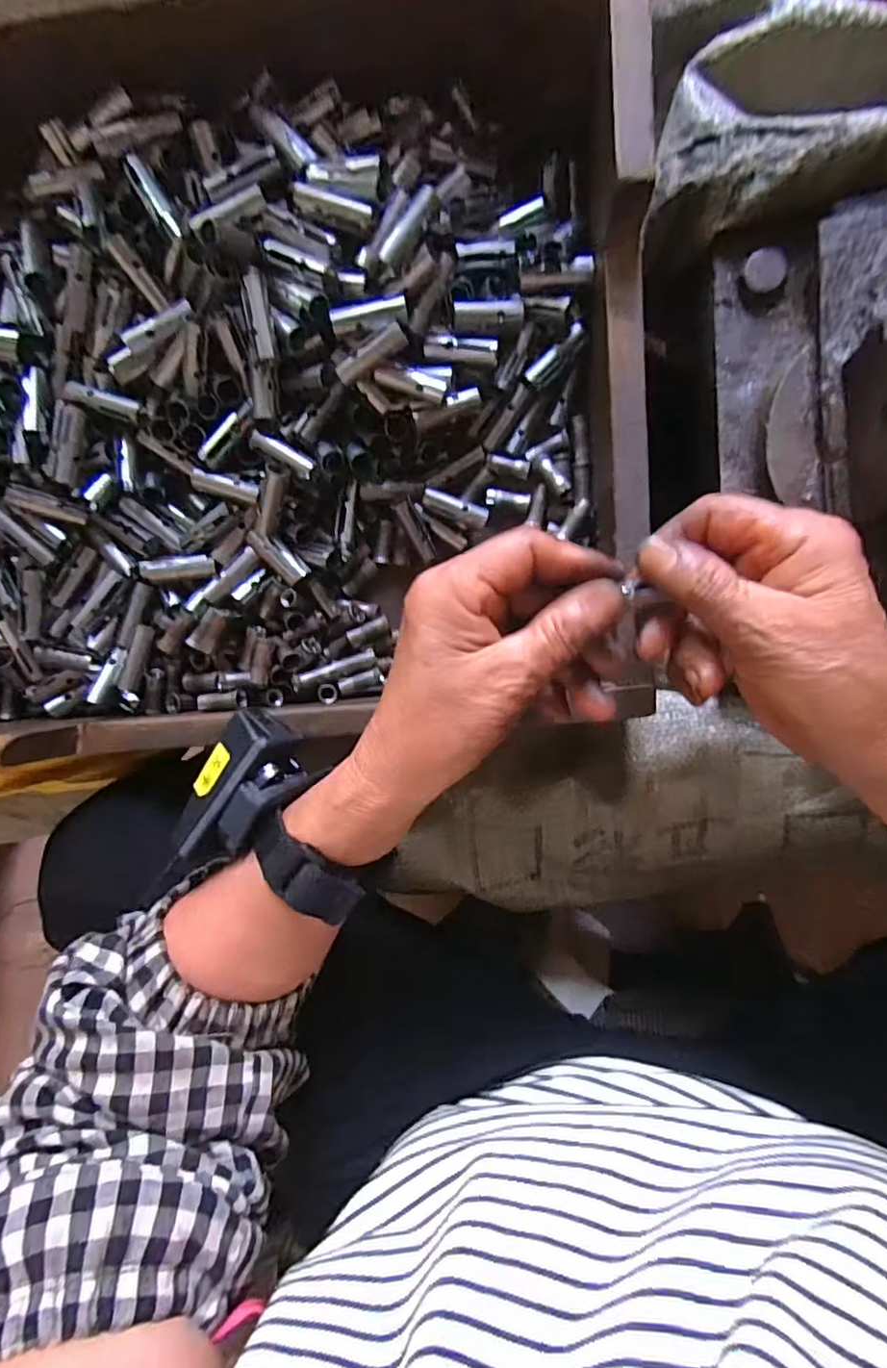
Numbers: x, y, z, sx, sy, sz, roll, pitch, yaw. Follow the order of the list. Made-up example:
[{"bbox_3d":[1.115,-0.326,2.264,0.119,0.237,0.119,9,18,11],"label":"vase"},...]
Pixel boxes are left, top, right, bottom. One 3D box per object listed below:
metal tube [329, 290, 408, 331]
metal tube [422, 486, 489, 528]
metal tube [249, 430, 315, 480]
[{"bbox_3d":[-0.035,-0.178,0.283,0.037,0.011,0.013,-13,89,-4],"label":"metal tube"},{"bbox_3d":[0.007,-0.097,0.325,0.036,0.015,0.011,25,95,7],"label":"metal tube"},{"bbox_3d":[-0.083,-0.118,0.301,0.036,0.007,0.011,32,96,7],"label":"metal tube"}]

